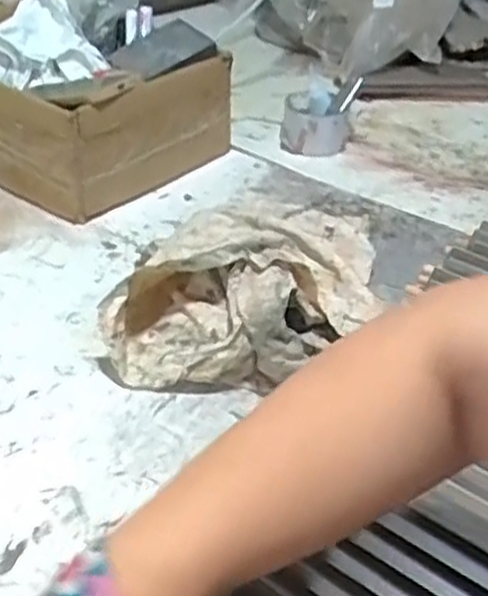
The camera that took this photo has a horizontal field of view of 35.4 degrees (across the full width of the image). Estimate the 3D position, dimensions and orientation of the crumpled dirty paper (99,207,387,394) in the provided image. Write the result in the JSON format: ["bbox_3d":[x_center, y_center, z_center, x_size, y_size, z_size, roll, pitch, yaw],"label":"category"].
[{"bbox_3d":[0.013,-0.026,0.683,0.211,0.077,0.270,8,37,7],"label":"crumpled dirty paper"}]

